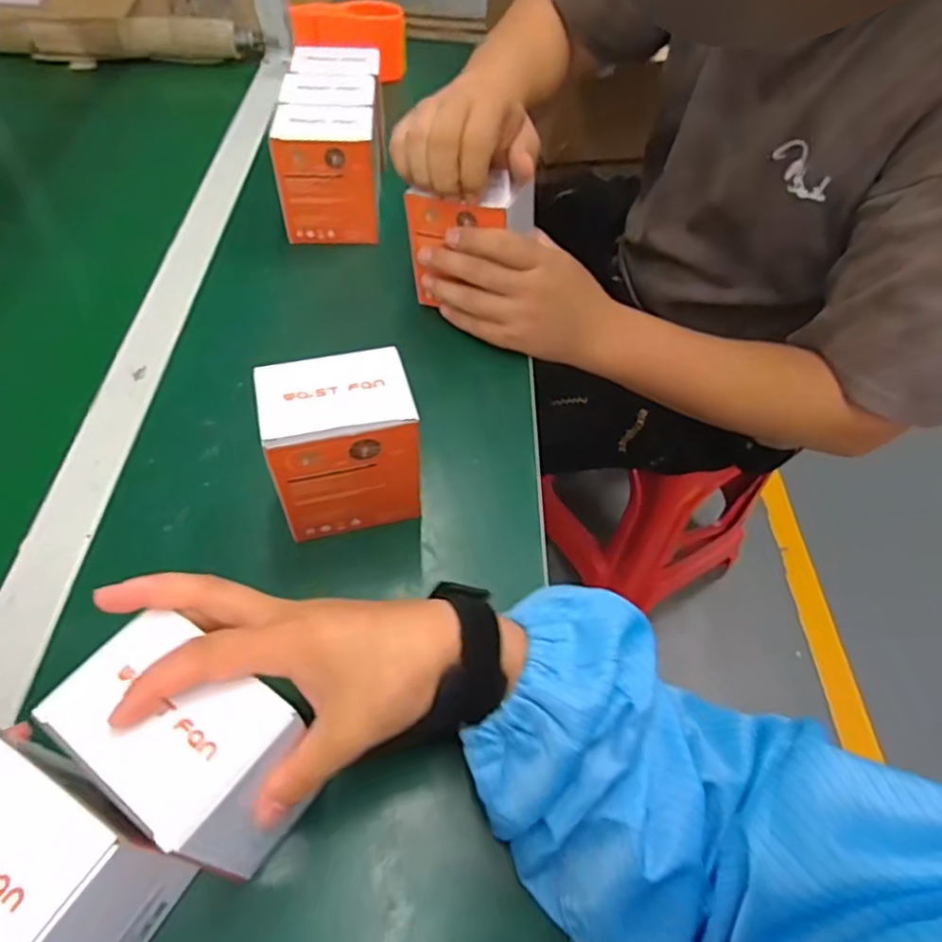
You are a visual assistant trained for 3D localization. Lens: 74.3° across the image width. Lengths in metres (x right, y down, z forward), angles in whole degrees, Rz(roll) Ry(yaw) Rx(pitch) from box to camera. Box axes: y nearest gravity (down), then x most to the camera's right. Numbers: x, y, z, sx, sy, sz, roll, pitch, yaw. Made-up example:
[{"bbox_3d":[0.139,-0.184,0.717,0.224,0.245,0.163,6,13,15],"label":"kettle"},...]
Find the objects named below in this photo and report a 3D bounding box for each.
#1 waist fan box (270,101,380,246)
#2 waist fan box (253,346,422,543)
[{"bbox_3d":[-0.134,-0.277,0.585,0.098,0.099,0.063,0,53,-4],"label":"waist fan box"},{"bbox_3d":[-0.079,-0.012,0.399,0.090,0.108,0.070,-11,55,-11],"label":"waist fan box"}]

